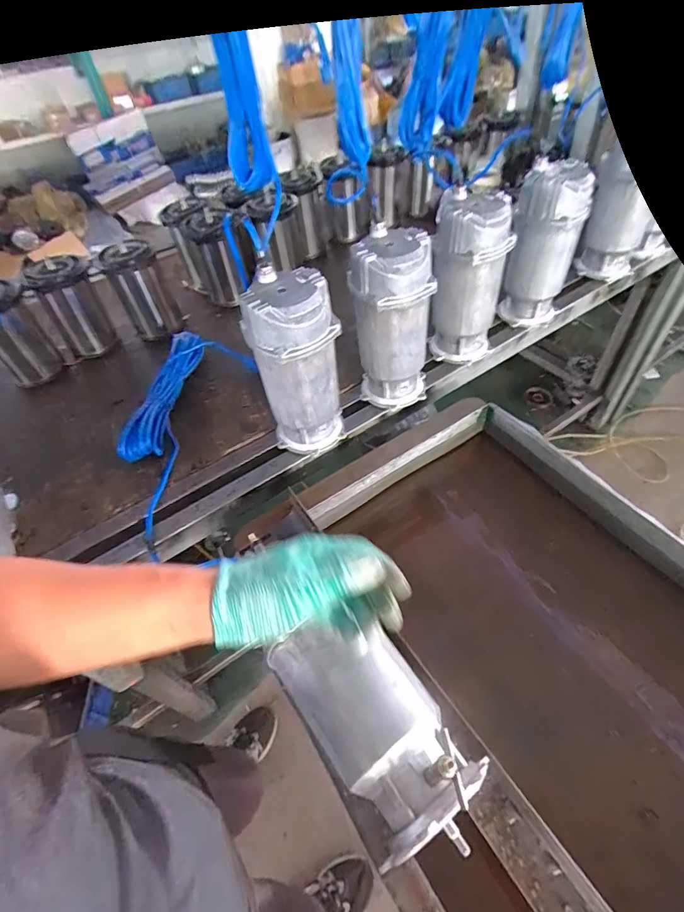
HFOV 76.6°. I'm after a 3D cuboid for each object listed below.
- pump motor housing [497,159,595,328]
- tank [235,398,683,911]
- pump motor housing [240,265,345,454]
[{"bbox_3d":[0.415,-0.430,0.913,0.126,0.296,0.109,13,53,17],"label":"pump motor housing"},{"bbox_3d":[0.272,0.303,0.656,0.607,0.236,0.751,-30,53,-18],"label":"tank"},{"bbox_3d":[-0.071,-0.139,0.714,0.121,0.293,0.115,-3,50,4],"label":"pump motor housing"}]

